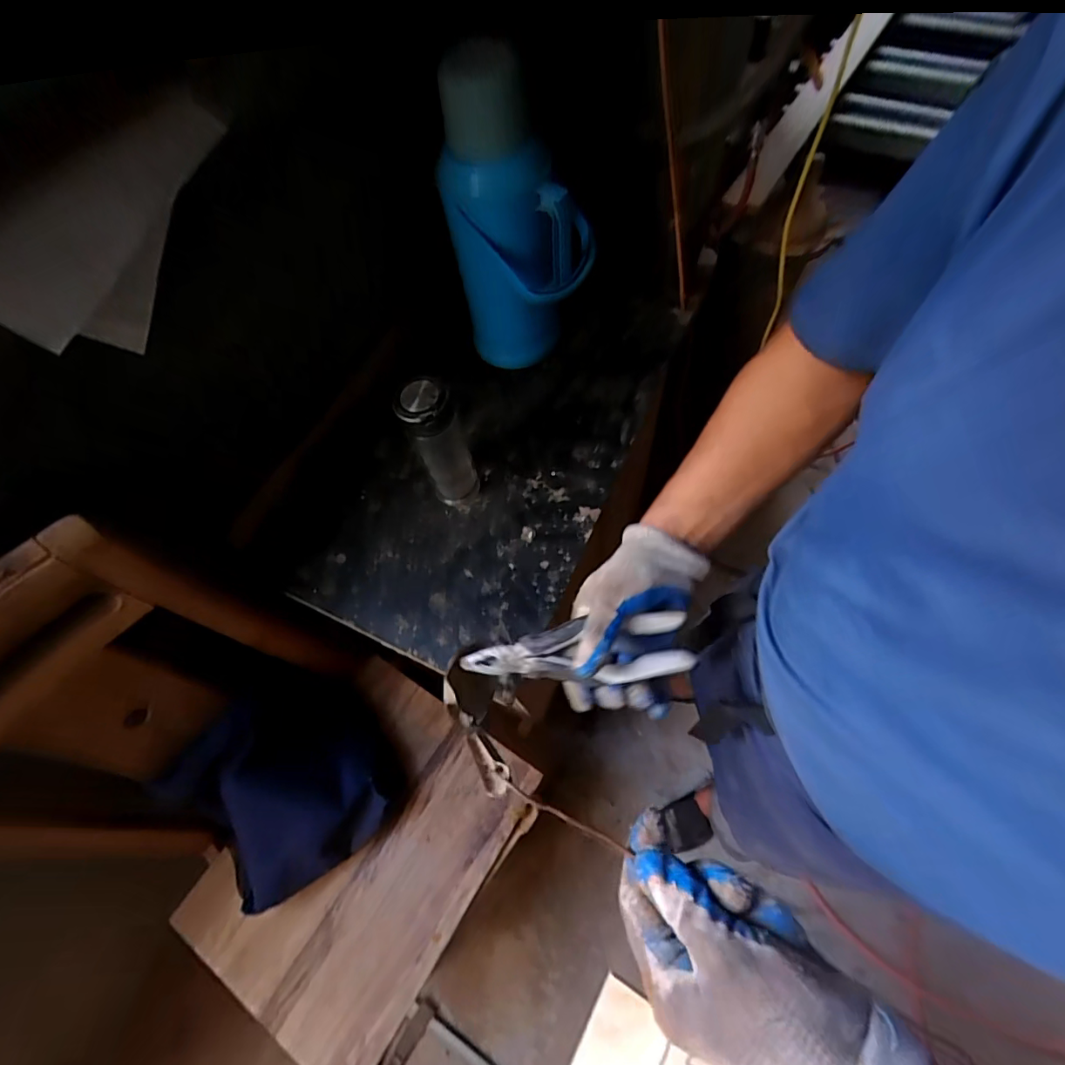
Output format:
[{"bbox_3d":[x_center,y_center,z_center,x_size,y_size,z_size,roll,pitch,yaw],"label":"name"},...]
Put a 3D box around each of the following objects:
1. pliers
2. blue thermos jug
[{"bbox_3d":[0.035,0.102,0.430,0.194,0.027,0.044,-6,60,13],"label":"pliers"},{"bbox_3d":[-0.015,-0.382,0.646,0.156,0.396,0.150,-2,64,4],"label":"blue thermos jug"}]

